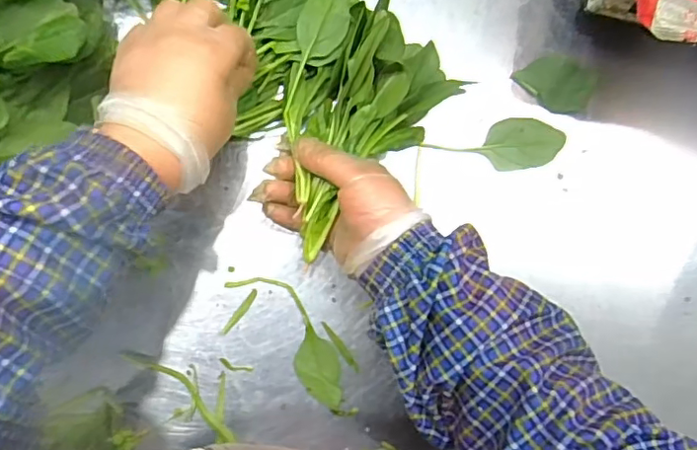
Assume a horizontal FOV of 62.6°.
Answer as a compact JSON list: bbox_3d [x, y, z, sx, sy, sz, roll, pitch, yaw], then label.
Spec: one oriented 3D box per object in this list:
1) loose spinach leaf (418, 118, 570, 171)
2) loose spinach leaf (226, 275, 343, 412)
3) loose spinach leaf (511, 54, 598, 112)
[{"bbox_3d":[0.122,-0.064,0.468,0.111,0.010,0.041,-9,90,-6],"label":"loose spinach leaf"},{"bbox_3d":[-0.041,0.088,0.453,0.036,0.005,0.126,-36,93,-5],"label":"loose spinach leaf"},{"bbox_3d":[0.172,-0.119,0.473,0.062,0.014,0.044,29,87,-5],"label":"loose spinach leaf"}]

